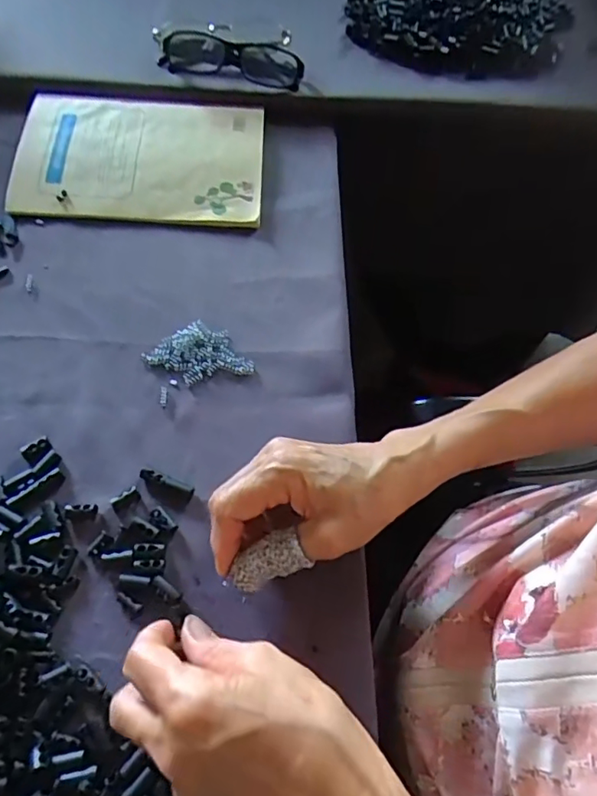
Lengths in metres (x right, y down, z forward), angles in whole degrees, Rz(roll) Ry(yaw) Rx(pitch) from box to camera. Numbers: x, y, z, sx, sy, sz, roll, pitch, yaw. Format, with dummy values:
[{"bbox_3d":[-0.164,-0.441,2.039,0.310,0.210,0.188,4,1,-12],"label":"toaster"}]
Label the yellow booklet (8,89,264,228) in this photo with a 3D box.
[{"bbox_3d":[-0.139,-0.213,0.481,0.211,0.013,0.145,2,63,-3],"label":"yellow booklet"}]

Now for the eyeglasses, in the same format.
[{"bbox_3d":[-0.062,-0.318,0.516,0.130,0.033,0.042,6,63,0],"label":"eyeglasses"}]

